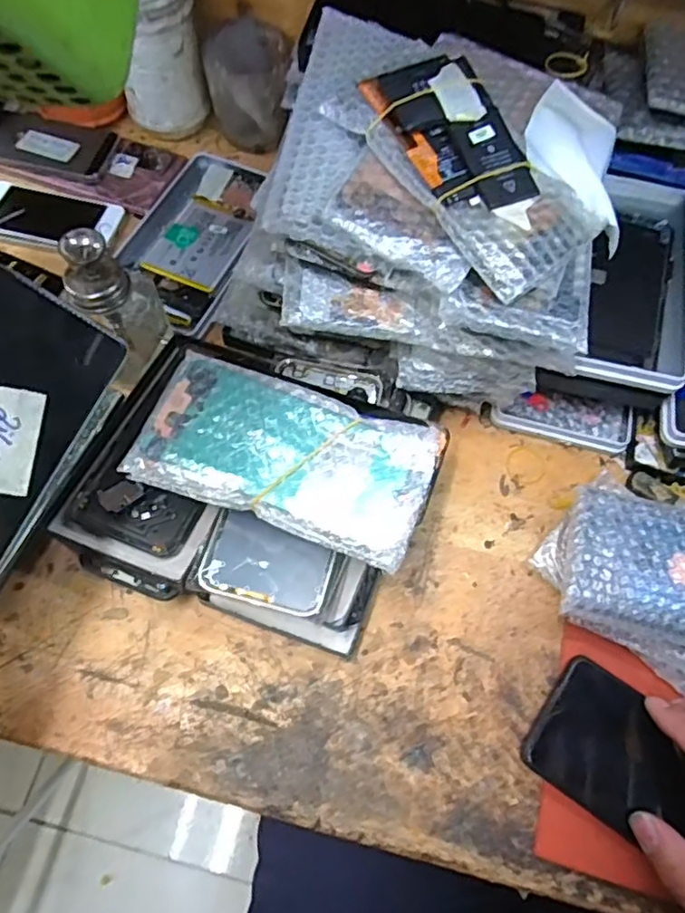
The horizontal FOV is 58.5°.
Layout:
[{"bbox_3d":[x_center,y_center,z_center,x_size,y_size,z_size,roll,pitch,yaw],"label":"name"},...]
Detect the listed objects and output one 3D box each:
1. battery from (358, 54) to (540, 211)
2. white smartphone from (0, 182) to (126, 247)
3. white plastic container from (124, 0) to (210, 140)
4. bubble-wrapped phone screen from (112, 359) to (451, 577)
[{"bbox_3d":[0.063,-0.179,0.340,0.060,0.010,0.099,-30,87,-5],"label":"battery"},{"bbox_3d":[-0.253,-0.207,0.530,0.122,0.010,0.056,7,66,1],"label":"white smartphone"},{"bbox_3d":[-0.160,-0.352,0.535,0.070,0.110,0.069,-17,68,-9],"label":"white plastic container"},{"bbox_3d":[-0.032,-0.002,0.359,0.171,0.008,0.088,20,67,5],"label":"bubble-wrapped phone screen"}]

